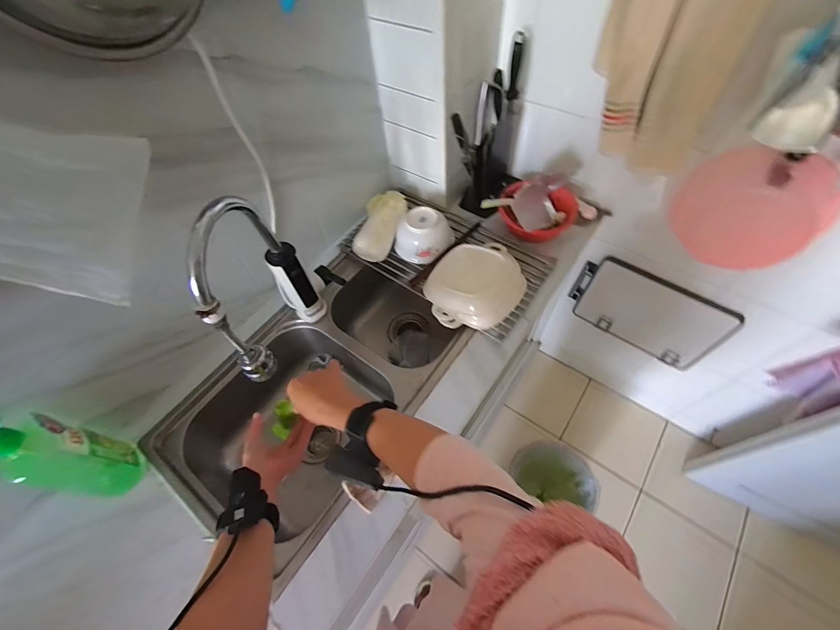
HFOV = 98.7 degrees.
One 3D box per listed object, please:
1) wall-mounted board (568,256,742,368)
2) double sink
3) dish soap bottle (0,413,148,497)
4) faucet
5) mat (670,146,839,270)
[{"bbox_3d":[0.658,-0.004,1.075,0.406,0.251,0.057,29,64,21],"label":"wall-mounted board"},{"bbox_3d":[-0.180,0.168,0.822,0.386,0.227,0.642,29,64,21],"label":"double sink"},{"bbox_3d":[-0.548,0.213,0.547,0.074,0.262,0.094,8,59,10],"label":"dish soap bottle"},{"bbox_3d":[-0.263,-0.025,0.624,0.069,0.366,0.243,-1,58,5],"label":"faucet"},{"bbox_3d":[0.641,-0.202,0.718,0.019,0.240,0.232,-35,60,-27],"label":"mat"}]

